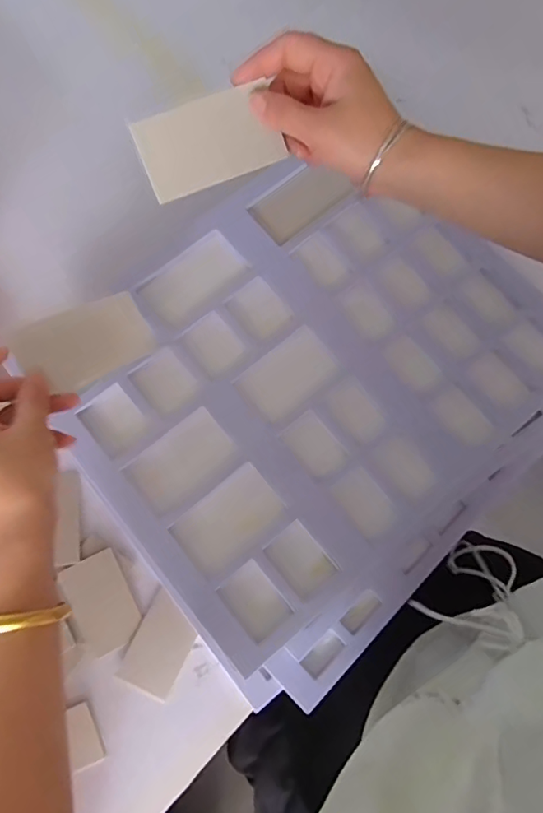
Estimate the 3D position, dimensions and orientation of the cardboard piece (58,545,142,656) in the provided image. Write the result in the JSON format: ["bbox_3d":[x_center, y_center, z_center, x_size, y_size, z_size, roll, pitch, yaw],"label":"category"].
[{"bbox_3d":[-0.161,0.186,0.473,0.053,0.005,0.085,-26,81,-15],"label":"cardboard piece"}]

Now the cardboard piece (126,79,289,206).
[{"bbox_3d":[-0.043,-0.183,0.345,0.095,0.004,0.051,-21,116,-2],"label":"cardboard piece"}]

